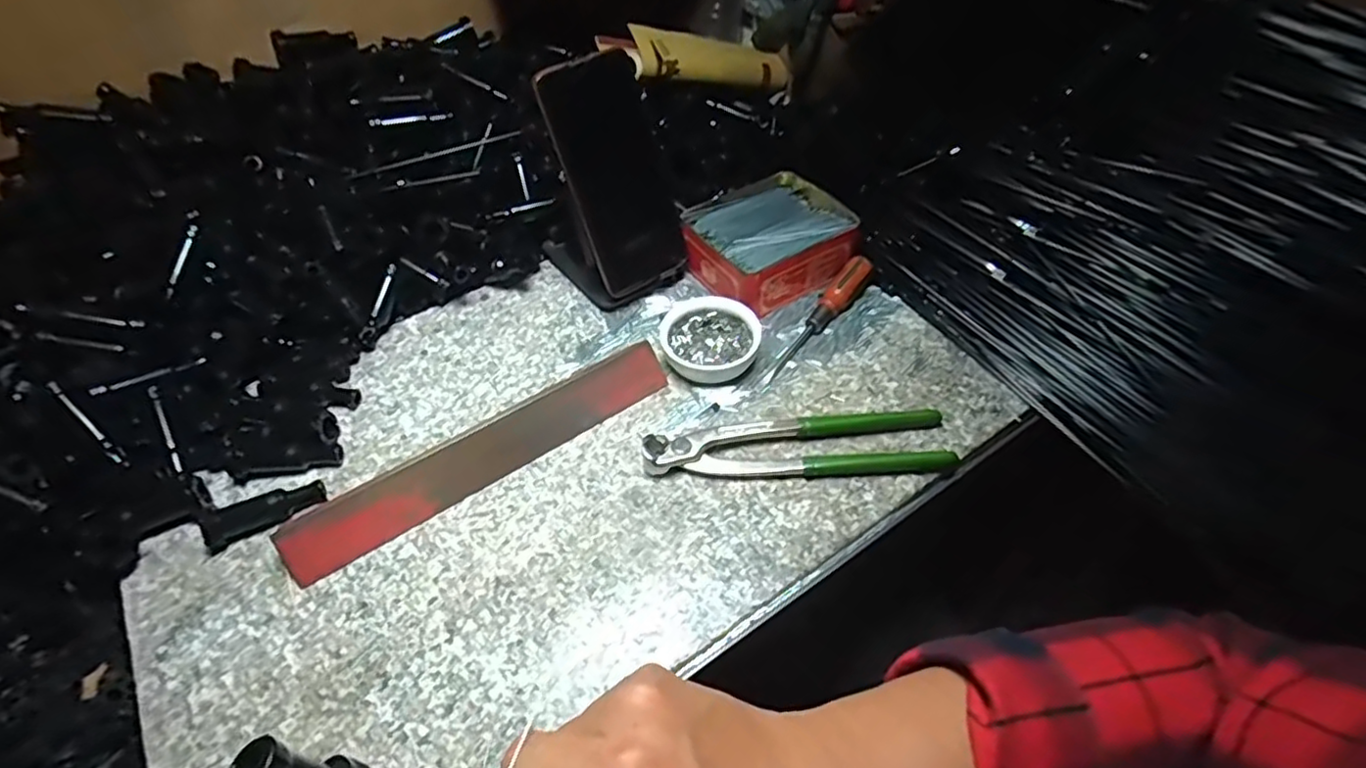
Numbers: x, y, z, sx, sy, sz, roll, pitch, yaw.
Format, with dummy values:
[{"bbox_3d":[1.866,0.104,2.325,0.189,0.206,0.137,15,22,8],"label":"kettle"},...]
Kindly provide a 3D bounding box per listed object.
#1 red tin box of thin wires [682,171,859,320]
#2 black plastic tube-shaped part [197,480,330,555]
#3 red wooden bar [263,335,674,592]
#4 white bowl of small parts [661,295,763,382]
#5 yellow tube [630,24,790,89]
[{"bbox_3d":[0.066,-0.121,0.551,0.121,0.044,0.113,-28,53,-20],"label":"red tin box of thin wires"},{"bbox_3d":[-0.257,0.077,0.406,0.066,0.015,0.018,-25,53,-19],"label":"black plastic tube-shaped part"},{"bbox_3d":[-0.124,0.041,0.429,0.257,0.026,0.031,-30,54,-22],"label":"red wooden bar"},{"bbox_3d":[0.020,-0.034,0.489,0.071,0.027,0.063,8,50,9],"label":"white bowl of small parts"},{"bbox_3d":[0.036,-0.329,0.678,0.196,0.037,0.032,-13,46,-39],"label":"yellow tube"}]

